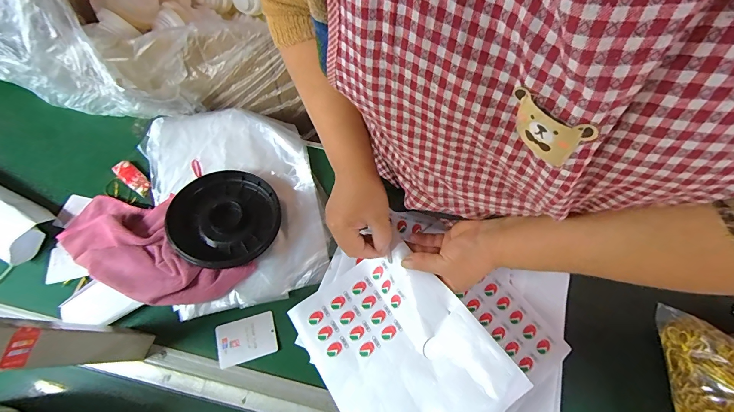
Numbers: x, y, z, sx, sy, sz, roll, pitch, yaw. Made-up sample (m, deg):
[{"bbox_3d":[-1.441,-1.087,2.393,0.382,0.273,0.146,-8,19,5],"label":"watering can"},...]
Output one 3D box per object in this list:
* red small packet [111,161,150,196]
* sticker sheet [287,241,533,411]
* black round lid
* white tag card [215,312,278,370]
[{"bbox_3d":[-0.352,-0.043,0.486,0.068,0.008,0.026,36,71,13],"label":"red small packet"},{"bbox_3d":[0.029,0.162,0.372,0.180,0.027,0.224,-43,58,1],"label":"sticker sheet"},{"bbox_3d":[-0.194,0.012,0.442,0.134,0.039,0.146,0,67,-1],"label":"black round lid"},{"bbox_3d":[-0.149,0.164,0.400,0.070,0.004,0.050,-16,69,-8],"label":"white tag card"}]

